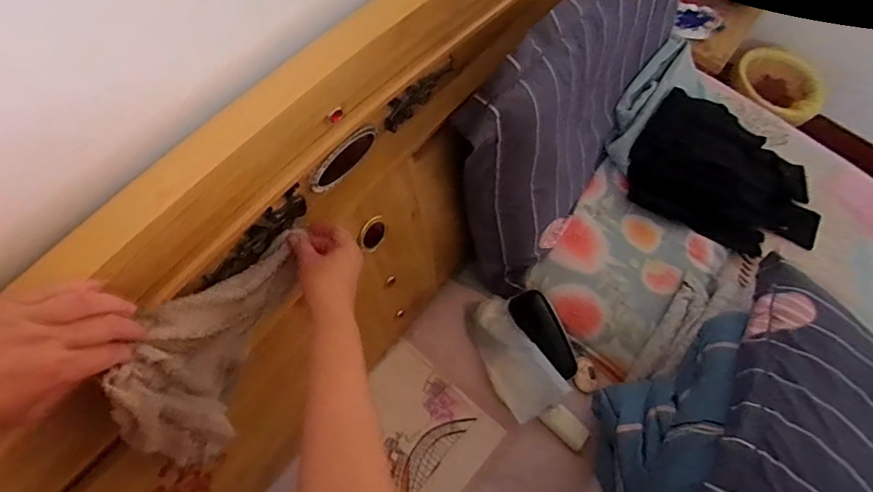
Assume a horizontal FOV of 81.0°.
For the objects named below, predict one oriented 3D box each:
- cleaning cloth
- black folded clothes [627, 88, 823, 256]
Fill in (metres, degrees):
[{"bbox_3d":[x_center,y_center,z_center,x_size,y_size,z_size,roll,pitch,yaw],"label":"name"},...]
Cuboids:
[{"bbox_3d":[-0.214,0.086,0.486,0.051,0.196,0.223,18,68,9],"label":"cleaning cloth"},{"bbox_3d":[0.629,-0.146,1.113,0.428,0.061,0.257,26,87,-3],"label":"black folded clothes"}]

